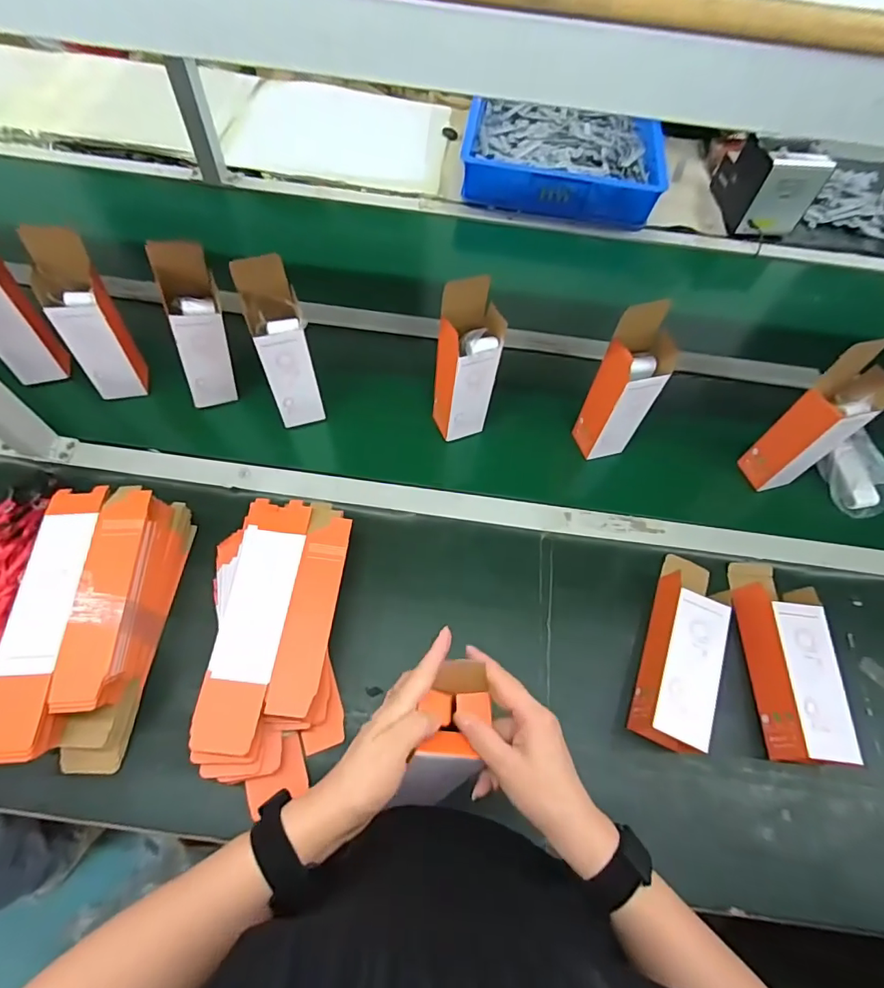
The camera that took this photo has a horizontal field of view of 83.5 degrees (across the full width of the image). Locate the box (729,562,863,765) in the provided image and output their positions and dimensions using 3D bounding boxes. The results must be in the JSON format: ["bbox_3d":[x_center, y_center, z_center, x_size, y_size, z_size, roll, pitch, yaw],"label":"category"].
[{"bbox_3d":[0.422,0.191,0.604,0.088,0.059,0.248,8,62,0],"label":"box"}]

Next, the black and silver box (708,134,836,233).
[{"bbox_3d":[0.671,-0.641,1.024,0.135,0.141,0.157,-2,63,-5],"label":"black and silver box"}]

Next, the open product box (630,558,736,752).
[{"bbox_3d":[0.298,0.181,0.607,0.078,0.053,0.243,20,63,6],"label":"open product box"}]

